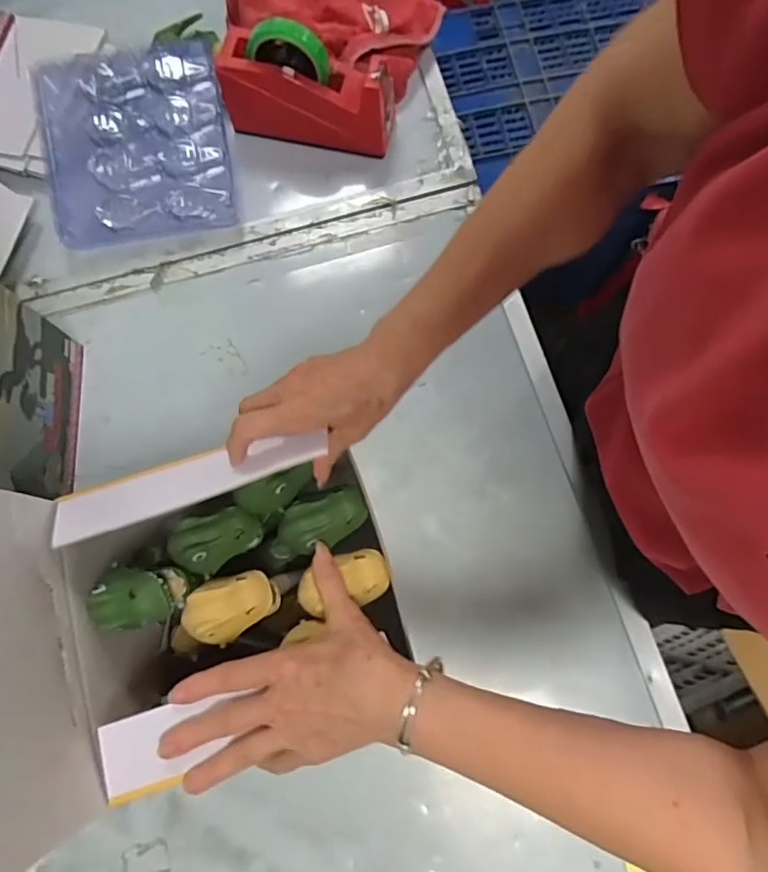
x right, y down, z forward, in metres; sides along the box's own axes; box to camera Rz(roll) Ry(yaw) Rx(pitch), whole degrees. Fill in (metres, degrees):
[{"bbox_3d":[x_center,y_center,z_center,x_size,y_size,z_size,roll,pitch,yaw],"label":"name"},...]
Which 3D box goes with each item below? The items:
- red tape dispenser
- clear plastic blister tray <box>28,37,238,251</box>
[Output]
[{"bbox_3d":[-0.091,-0.417,0.672,0.201,0.136,0.067,9,76,4],"label":"red tape dispenser"},{"bbox_3d":[-0.304,-0.354,0.691,0.219,0.042,0.226,-9,90,-3],"label":"clear plastic blister tray"}]

